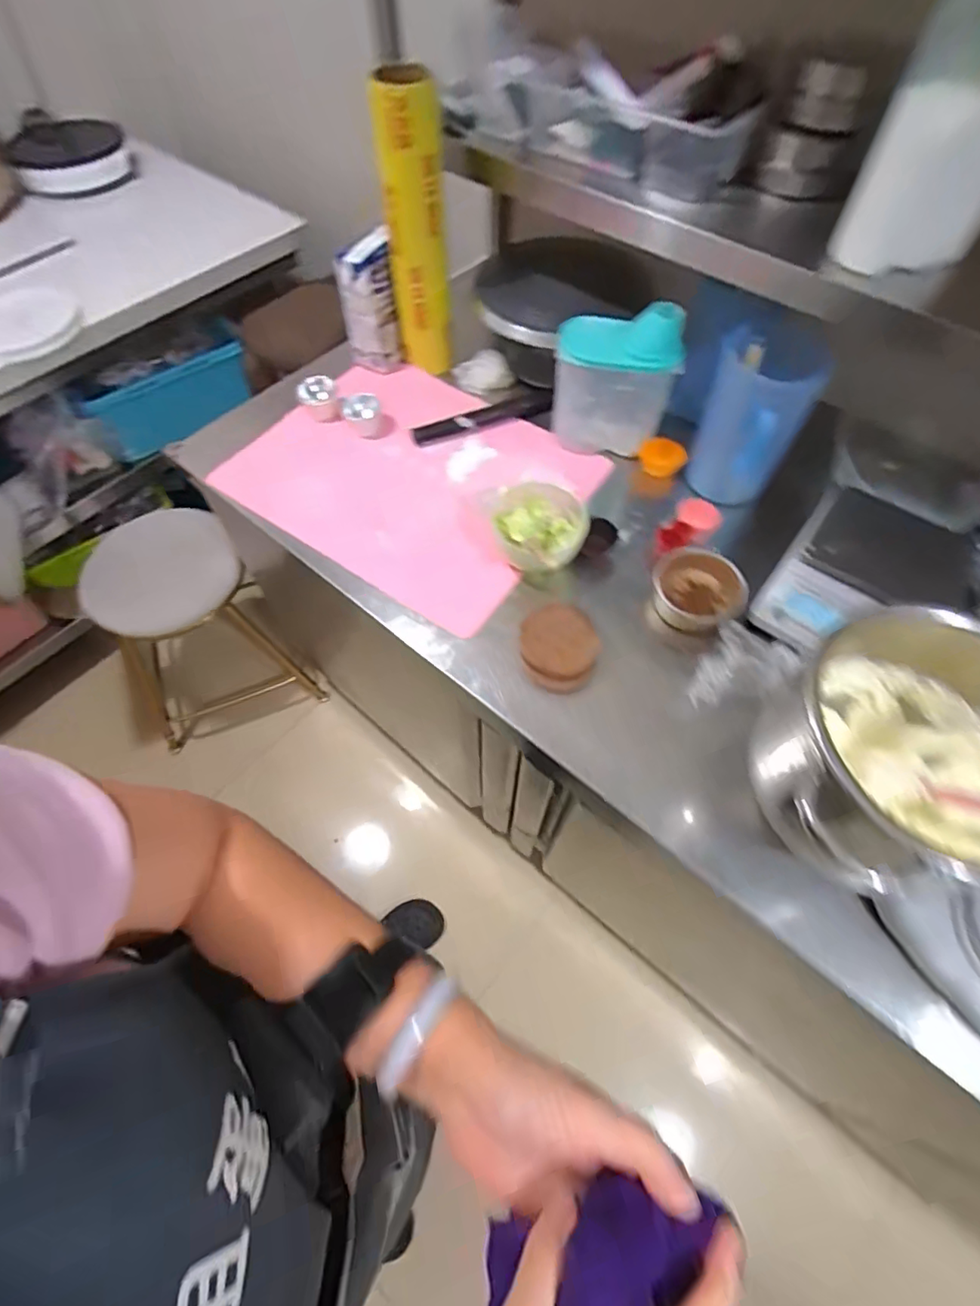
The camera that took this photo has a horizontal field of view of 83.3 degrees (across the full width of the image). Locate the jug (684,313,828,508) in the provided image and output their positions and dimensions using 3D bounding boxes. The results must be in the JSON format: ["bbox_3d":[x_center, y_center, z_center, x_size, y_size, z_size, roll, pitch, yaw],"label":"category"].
[{"bbox_3d":[0.343,-0.306,0.737,0.122,0.190,0.125,24,64,12],"label":"jug"}]

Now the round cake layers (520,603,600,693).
[{"bbox_3d":[0.085,-0.011,0.664,0.095,0.040,0.101,0,61,0],"label":"round cake layers"}]

